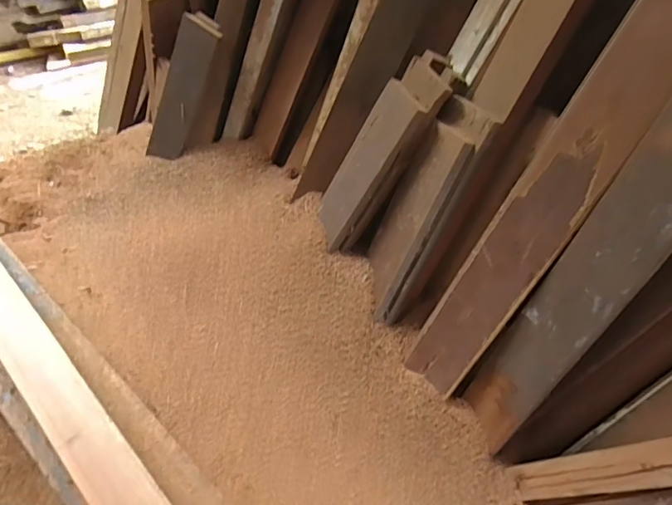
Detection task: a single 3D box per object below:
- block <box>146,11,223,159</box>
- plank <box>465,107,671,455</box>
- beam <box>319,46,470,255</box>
[{"bbox_3d":[-0.466,-0.475,1.426,0.118,0.472,0.033,32,34,-1],"label":"block"},{"bbox_3d":[0.433,0.064,0.830,0.029,0.826,0.120,-14,46,-34],"label":"plank"},{"bbox_3d":[0.106,-0.210,1.082,0.105,0.477,0.158,13,36,-32],"label":"beam"}]

